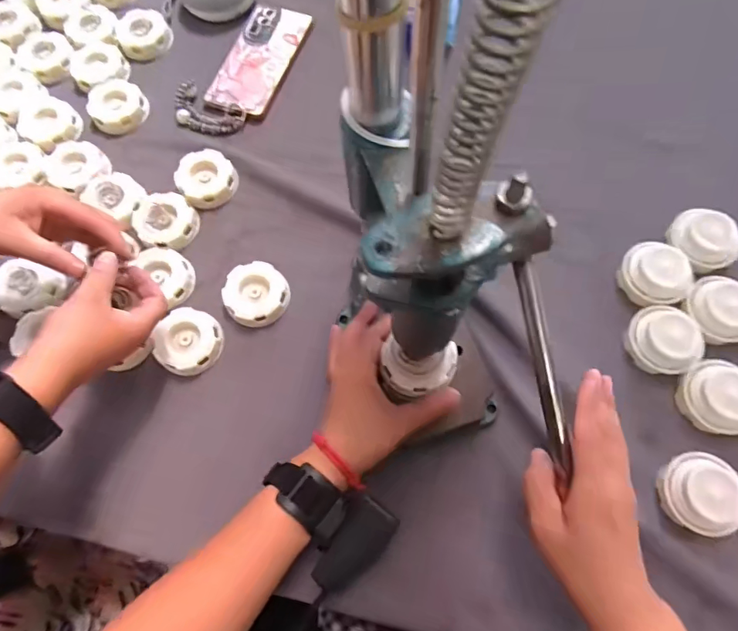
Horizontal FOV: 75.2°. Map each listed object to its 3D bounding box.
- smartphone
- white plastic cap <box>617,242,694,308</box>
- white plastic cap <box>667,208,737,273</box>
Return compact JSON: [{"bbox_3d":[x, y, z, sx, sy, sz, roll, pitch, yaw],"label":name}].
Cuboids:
[{"bbox_3d":[-0.130,-0.308,0.575,0.079,0.009,0.158,18,73,8],"label":"smartphone"},{"bbox_3d":[0.273,-0.040,0.456,0.051,0.029,0.063,-33,73,-8],"label":"white plastic cap"},{"bbox_3d":[0.328,-0.074,0.469,0.056,0.027,0.058,-5,83,11],"label":"white plastic cap"}]

